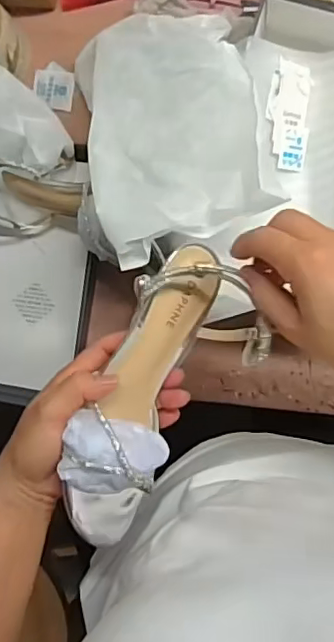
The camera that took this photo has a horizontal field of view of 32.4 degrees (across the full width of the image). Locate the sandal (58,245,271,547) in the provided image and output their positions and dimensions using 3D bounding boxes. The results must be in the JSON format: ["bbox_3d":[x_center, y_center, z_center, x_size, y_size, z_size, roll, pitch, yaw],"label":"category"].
[{"bbox_3d":[-0.013,0.046,0.420,0.064,0.060,0.201,23,87,7],"label":"sandal"}]

